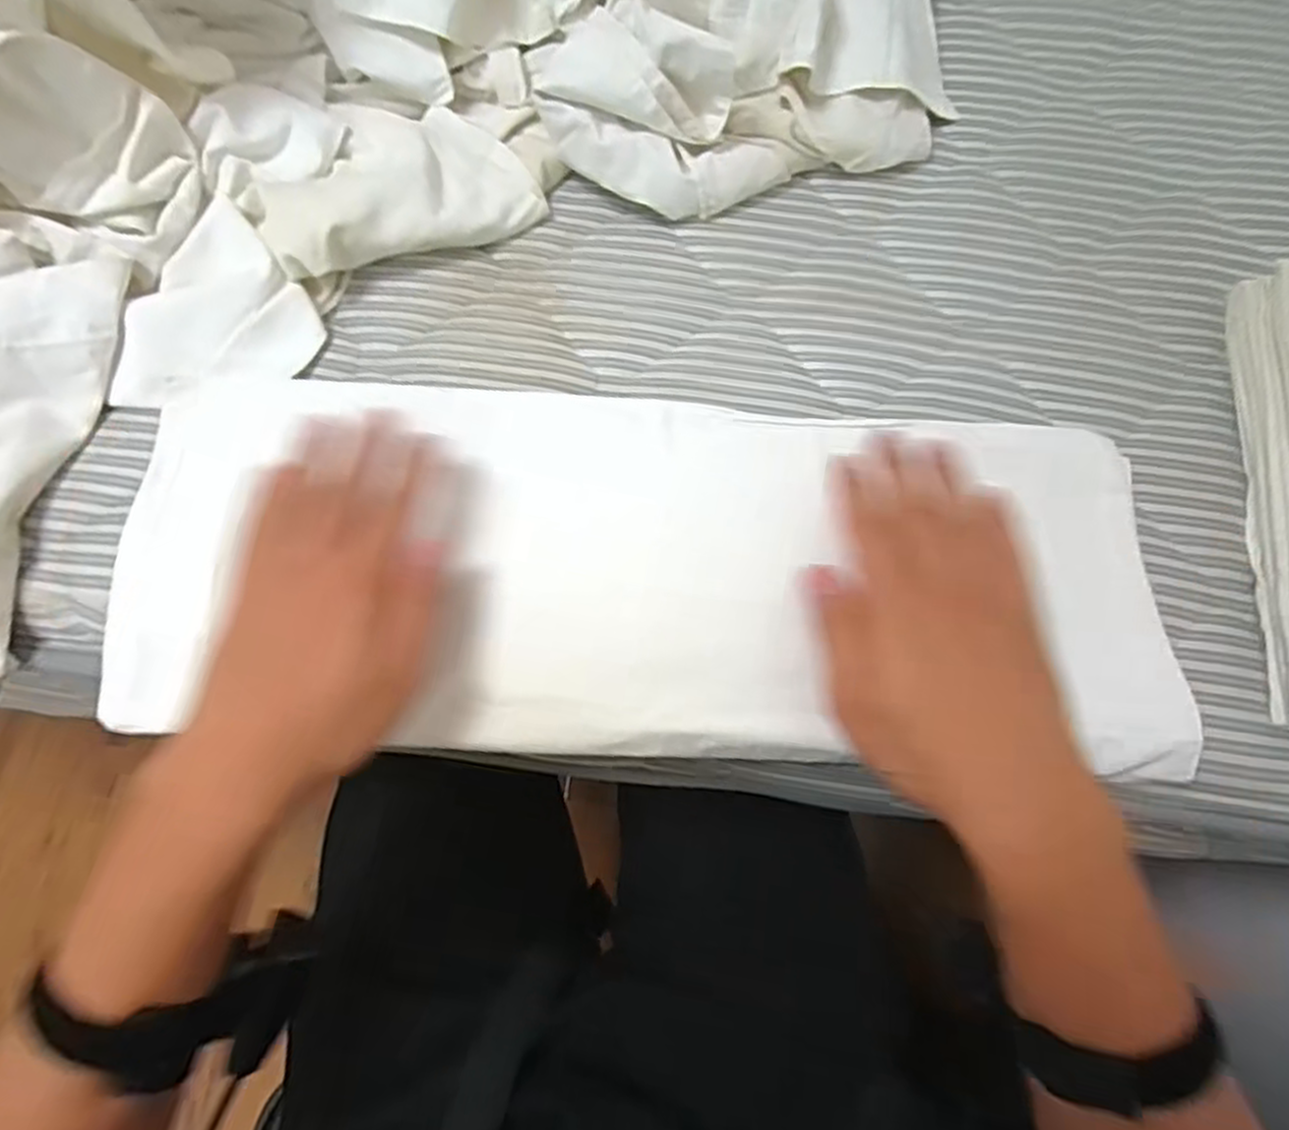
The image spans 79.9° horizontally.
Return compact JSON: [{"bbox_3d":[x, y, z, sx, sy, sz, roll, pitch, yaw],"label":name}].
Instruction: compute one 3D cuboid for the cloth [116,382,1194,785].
[{"bbox_3d":[0.000,0.000,0.408,0.550,0.044,0.198,4,74,0],"label":"cloth"}]

